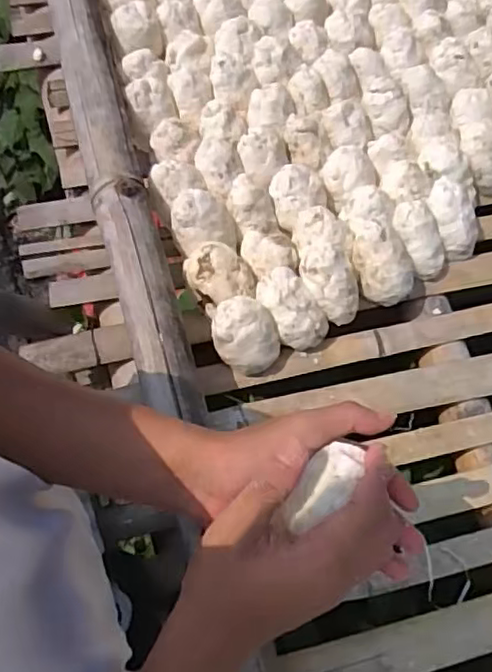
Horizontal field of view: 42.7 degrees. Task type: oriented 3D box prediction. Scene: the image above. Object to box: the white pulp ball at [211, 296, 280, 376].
[{"bbox_3d":[0.000,-0.001,0.663,0.067,0.060,0.065,0,67,-1],"label":"white pulp ball"}]

